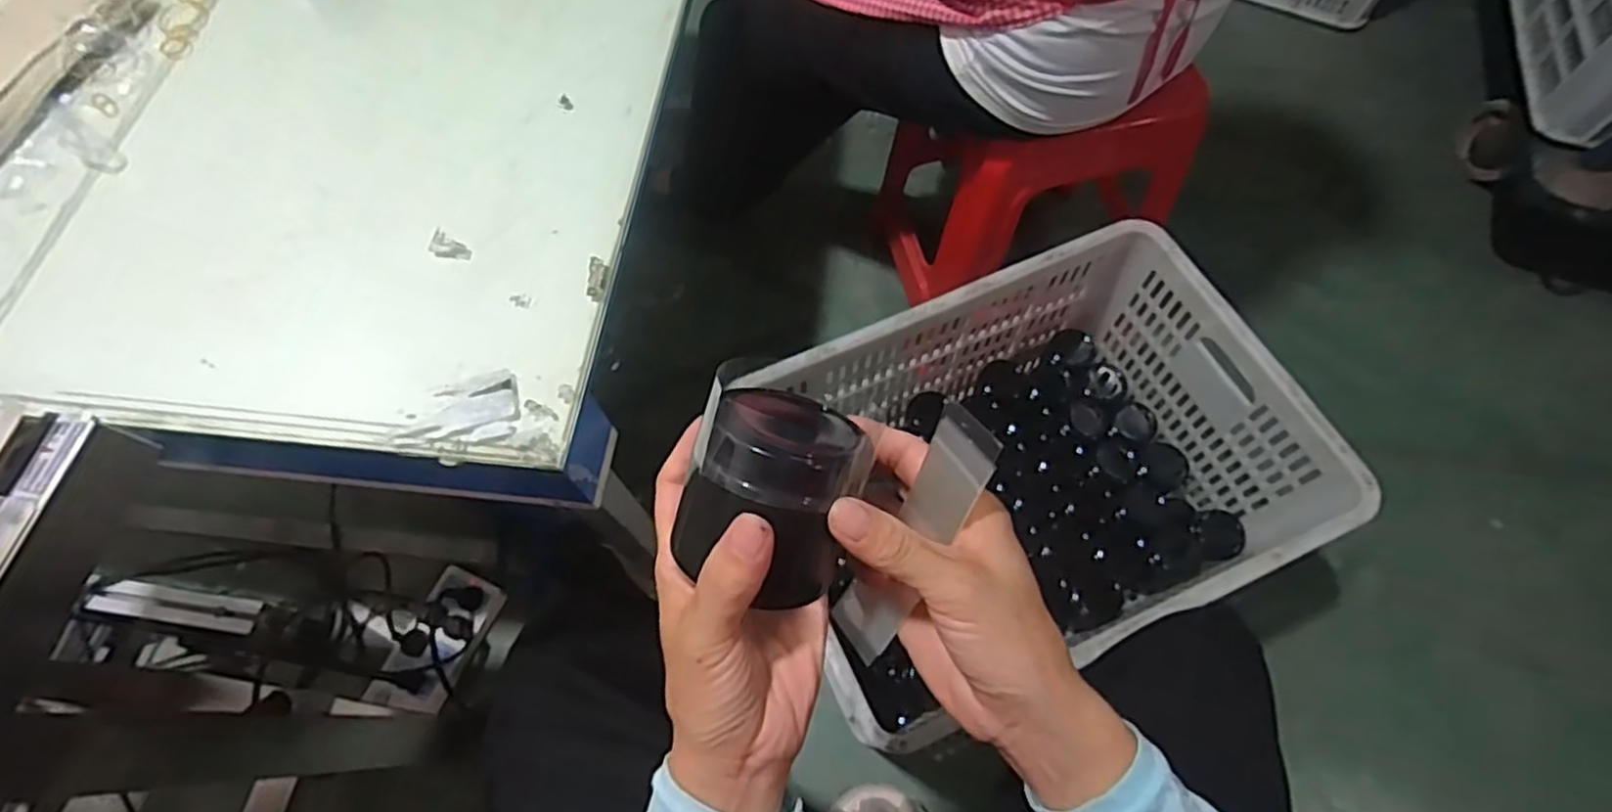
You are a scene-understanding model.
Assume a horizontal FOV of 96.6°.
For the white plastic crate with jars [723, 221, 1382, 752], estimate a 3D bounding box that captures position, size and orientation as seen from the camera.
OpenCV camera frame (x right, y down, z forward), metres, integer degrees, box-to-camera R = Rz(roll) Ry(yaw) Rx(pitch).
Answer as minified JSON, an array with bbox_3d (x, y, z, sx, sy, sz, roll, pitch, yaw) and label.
[{"bbox_3d":[0.266,0.098,0.919,0.593,0.297,0.429,-21,65,-8],"label":"white plastic crate with jars"}]

